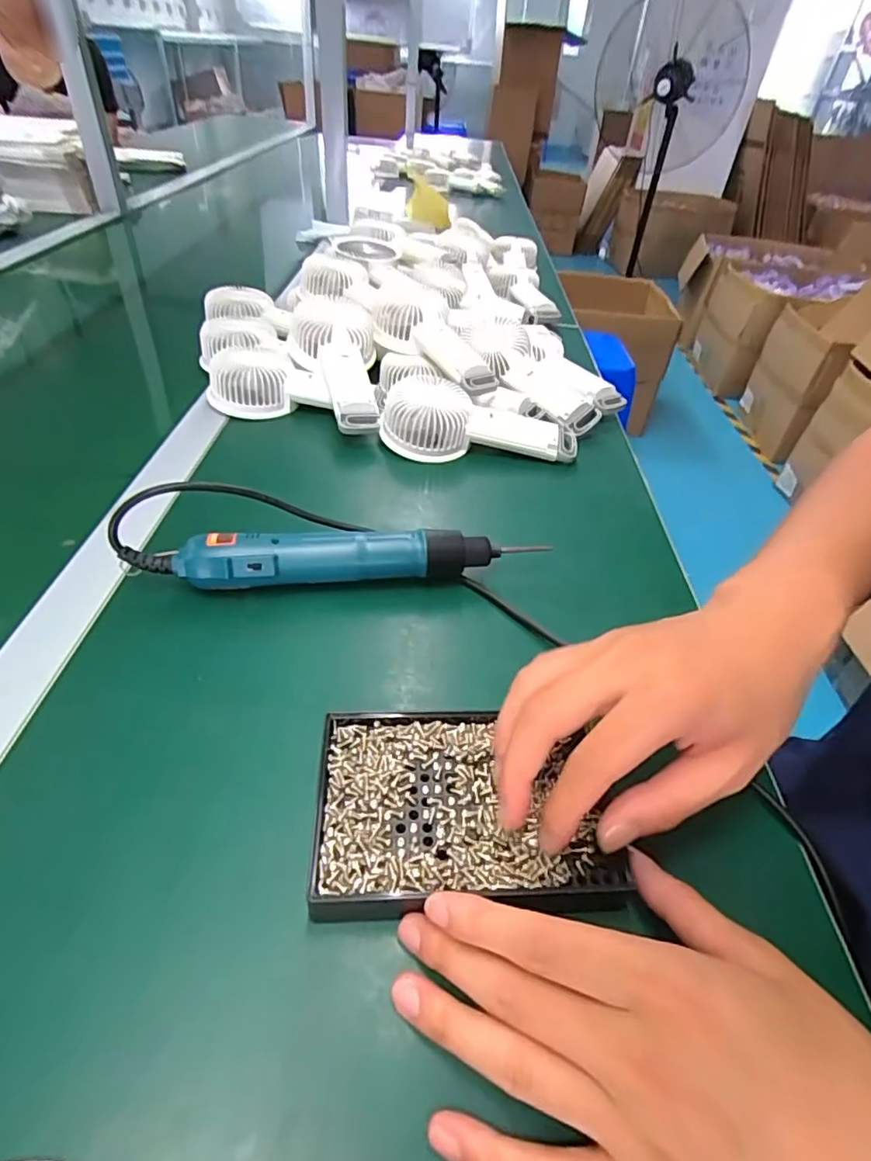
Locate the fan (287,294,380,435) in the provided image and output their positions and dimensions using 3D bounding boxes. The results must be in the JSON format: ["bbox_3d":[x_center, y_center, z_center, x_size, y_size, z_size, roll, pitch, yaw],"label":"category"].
[{"bbox_3d":[-0.094,-0.216,0.551,0.086,0.045,0.189,-8,63,-16],"label":"fan"}]

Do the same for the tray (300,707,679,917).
[{"bbox_3d":[0.022,0.105,0.265,0.151,0.018,0.091,1,43,-6],"label":"tray"}]

